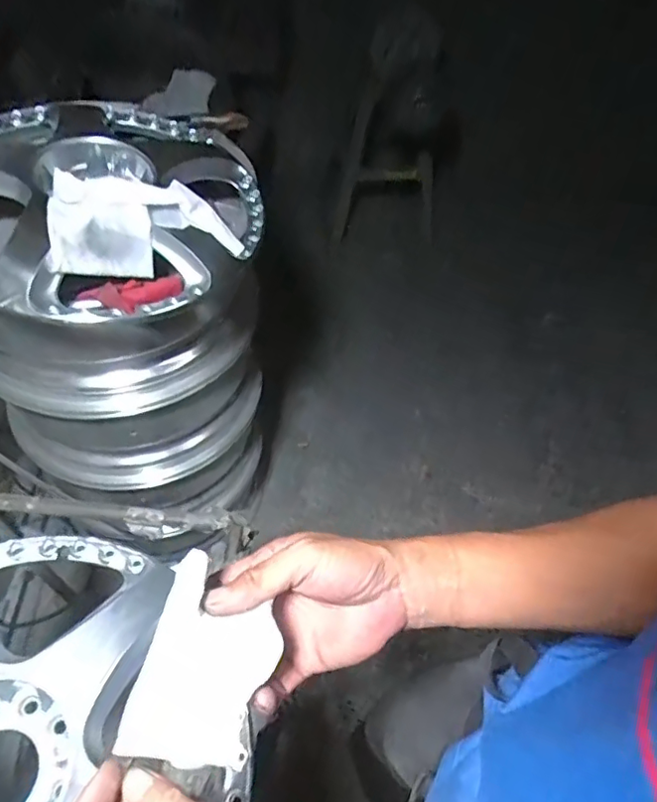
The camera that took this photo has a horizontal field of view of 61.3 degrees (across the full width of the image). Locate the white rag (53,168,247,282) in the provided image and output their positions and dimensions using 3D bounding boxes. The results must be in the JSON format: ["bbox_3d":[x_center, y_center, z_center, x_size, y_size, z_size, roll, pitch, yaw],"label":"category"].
[{"bbox_3d":[-0.219,-0.212,0.662,0.213,0.081,0.105,-15,56,-16],"label":"white rag"}]

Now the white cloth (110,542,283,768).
[{"bbox_3d":[-0.069,0.150,0.321,0.070,0.008,0.103,21,68,-8],"label":"white cloth"}]

